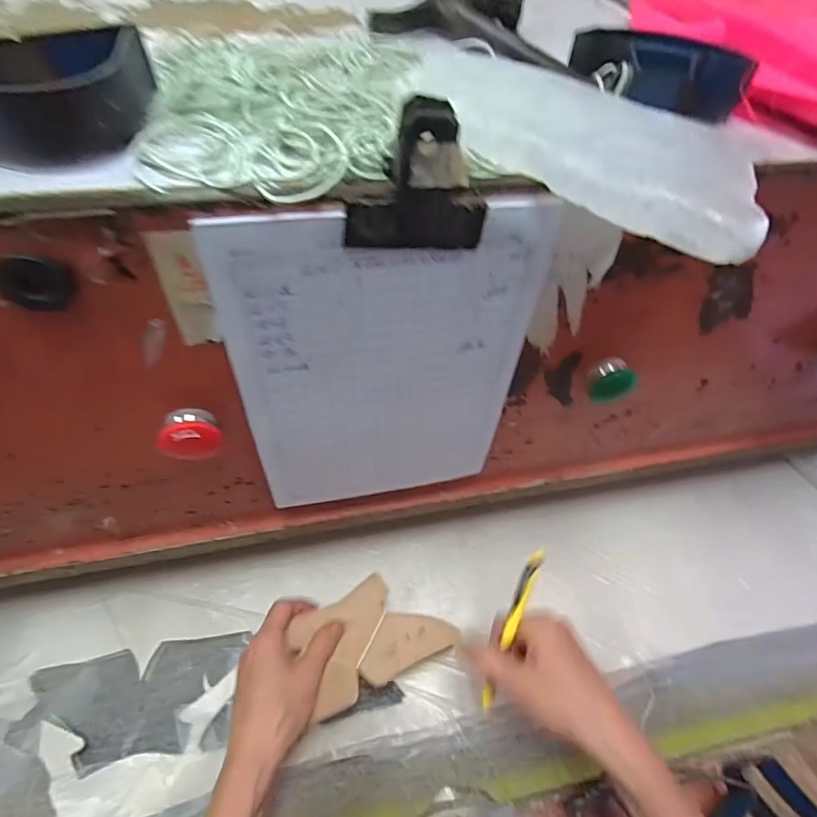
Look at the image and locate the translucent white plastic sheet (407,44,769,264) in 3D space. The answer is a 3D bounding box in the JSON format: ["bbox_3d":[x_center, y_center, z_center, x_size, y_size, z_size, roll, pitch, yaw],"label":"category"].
[{"bbox_3d":[0.098,-0.152,0.260,0.207,0.023,0.104,39,60,21],"label":"translucent white plastic sheet"}]

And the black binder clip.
[{"bbox_3d":[0.003,-0.115,0.239,0.071,0.062,0.027,-8,53,-10],"label":"black binder clip"}]

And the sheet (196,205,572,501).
[{"bbox_3d":[-0.015,-0.011,0.341,0.189,0.265,0.008,-8,50,-11],"label":"sheet"}]

